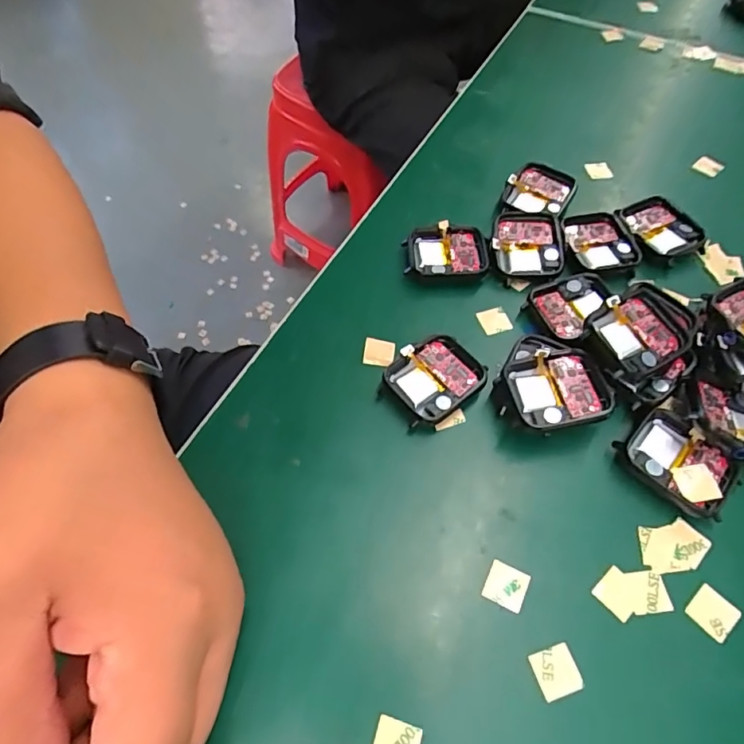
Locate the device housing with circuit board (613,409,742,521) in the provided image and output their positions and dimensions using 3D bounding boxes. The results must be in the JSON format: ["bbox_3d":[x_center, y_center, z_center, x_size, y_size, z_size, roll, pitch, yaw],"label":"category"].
[{"bbox_3d":[0.134,0.041,0.222,0.034,0.010,0.044,-41,67,-21],"label":"device housing with circuit board"}]

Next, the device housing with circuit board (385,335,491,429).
[{"bbox_3d":[0.031,0.003,0.244,0.043,0.012,0.037,-33,64,-17],"label":"device housing with circuit board"}]

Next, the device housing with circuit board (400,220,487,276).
[{"bbox_3d":[0.042,-0.067,0.285,0.045,0.012,0.034,0,59,1],"label":"device housing with circuit board"}]

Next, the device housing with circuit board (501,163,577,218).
[{"bbox_3d":[0.102,-0.110,0.308,0.036,0.010,0.039,28,63,16],"label":"device housing with circuit board"}]

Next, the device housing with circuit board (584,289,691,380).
[{"bbox_3d":[0.121,-0.018,0.232,0.042,0.006,0.037,-26,70,-17],"label":"device housing with circuit board"}]

